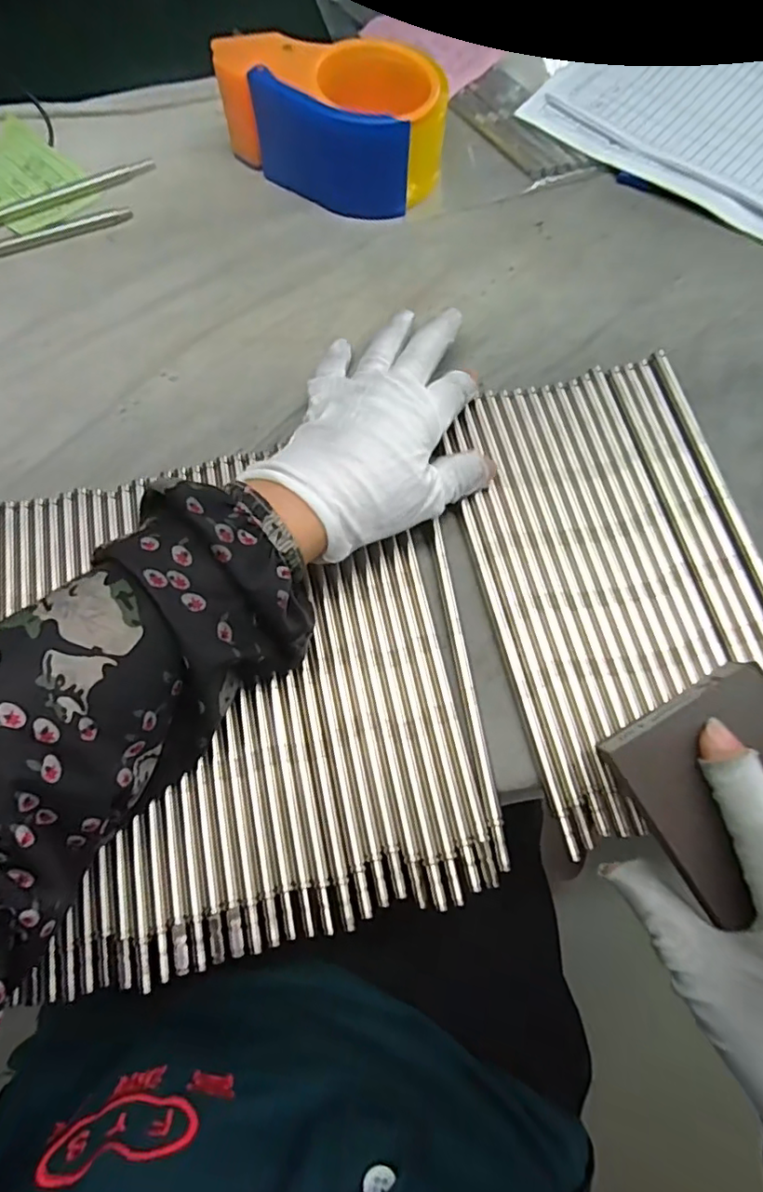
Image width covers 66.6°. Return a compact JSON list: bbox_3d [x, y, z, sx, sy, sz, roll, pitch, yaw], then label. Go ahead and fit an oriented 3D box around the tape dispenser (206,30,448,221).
[{"bbox_3d":[-0.033,-0.298,0.367,0.139,0.056,0.074,12,72,6],"label":"tape dispenser"}]

